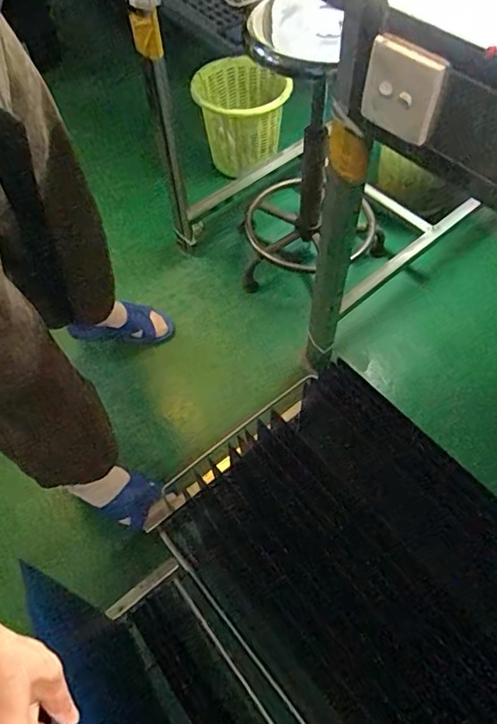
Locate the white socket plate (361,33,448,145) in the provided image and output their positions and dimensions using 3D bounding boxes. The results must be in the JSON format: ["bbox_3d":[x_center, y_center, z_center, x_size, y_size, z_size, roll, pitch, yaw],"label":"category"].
[{"bbox_3d":[0.165,-0.294,0.560,0.019,0.091,0.086,-32,63,-17],"label":"white socket plate"}]

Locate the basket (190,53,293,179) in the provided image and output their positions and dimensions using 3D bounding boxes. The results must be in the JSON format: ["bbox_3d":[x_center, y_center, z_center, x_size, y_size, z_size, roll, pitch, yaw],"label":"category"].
[{"bbox_3d":[-0.025,-0.713,1.485,0.240,0.207,0.235,-19,60,-10],"label":"basket"}]

